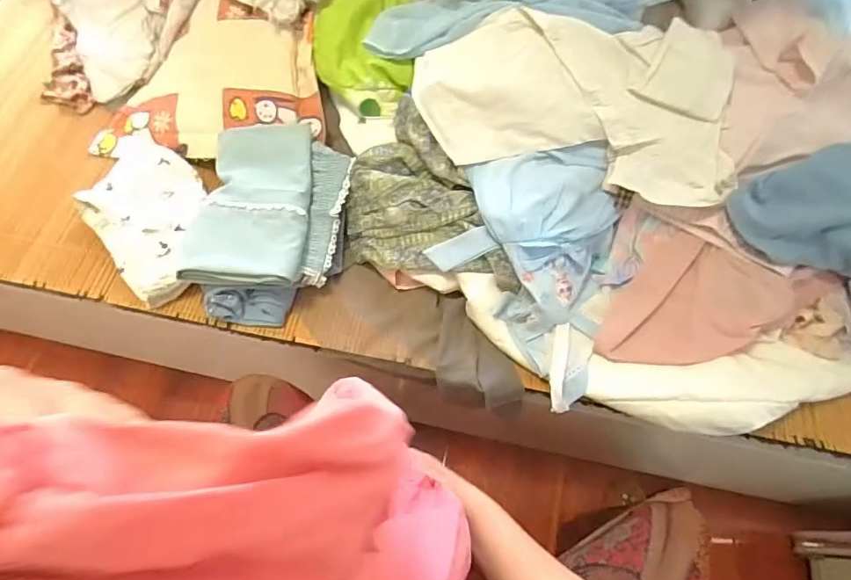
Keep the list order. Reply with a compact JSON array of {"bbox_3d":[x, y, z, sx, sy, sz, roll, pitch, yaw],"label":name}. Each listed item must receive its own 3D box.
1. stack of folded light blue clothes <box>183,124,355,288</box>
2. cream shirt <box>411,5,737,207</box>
[{"bbox_3d":[-0.225,-0.122,0.722,0.210,0.044,0.250,9,65,3],"label":"stack of folded light blue clothes"},{"bbox_3d":[0.198,-0.250,0.671,0.426,0.049,0.223,7,101,3],"label":"cream shirt"}]

